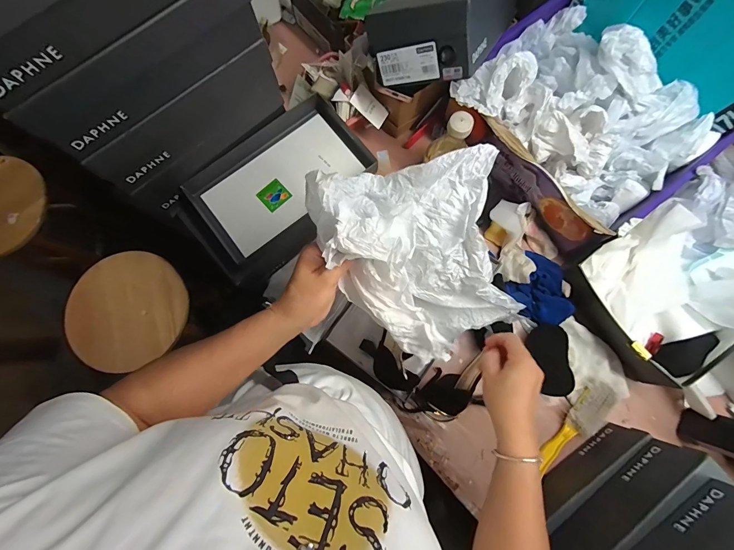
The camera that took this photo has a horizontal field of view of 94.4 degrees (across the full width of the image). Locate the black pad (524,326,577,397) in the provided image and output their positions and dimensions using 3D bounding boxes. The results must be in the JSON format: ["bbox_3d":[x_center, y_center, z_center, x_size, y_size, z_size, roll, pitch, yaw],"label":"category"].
[{"bbox_3d":[0.337,0.158,0.632,0.073,0.010,0.123,-16,72,32],"label":"black pad"}]

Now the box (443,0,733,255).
[{"bbox_3d":[0.375,-0.280,0.614,0.301,0.170,0.381,-39,81,-6],"label":"box"}]

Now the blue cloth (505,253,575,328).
[{"bbox_3d":[0.329,0.029,0.656,0.099,0.044,0.142,-28,80,-4],"label":"blue cloth"}]

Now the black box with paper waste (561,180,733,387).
[{"bbox_3d":[0.554,0.008,0.588,0.311,0.129,0.258,-30,80,-4],"label":"black box with paper waste"}]

